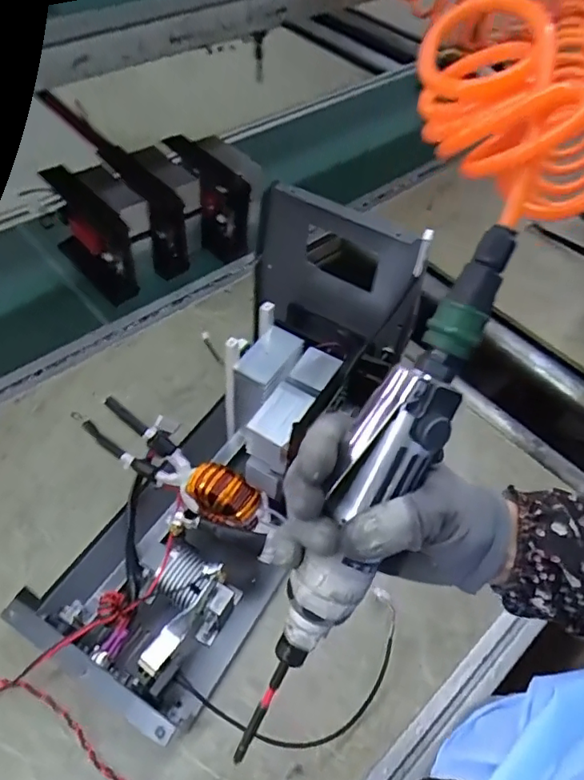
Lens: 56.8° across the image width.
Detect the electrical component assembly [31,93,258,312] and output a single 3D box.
[{"bbox_3d":[-0.213,-0.286,0.879,0.306,0.161,0.162,-29,60,-25],"label":"electrical component assembly"}]

